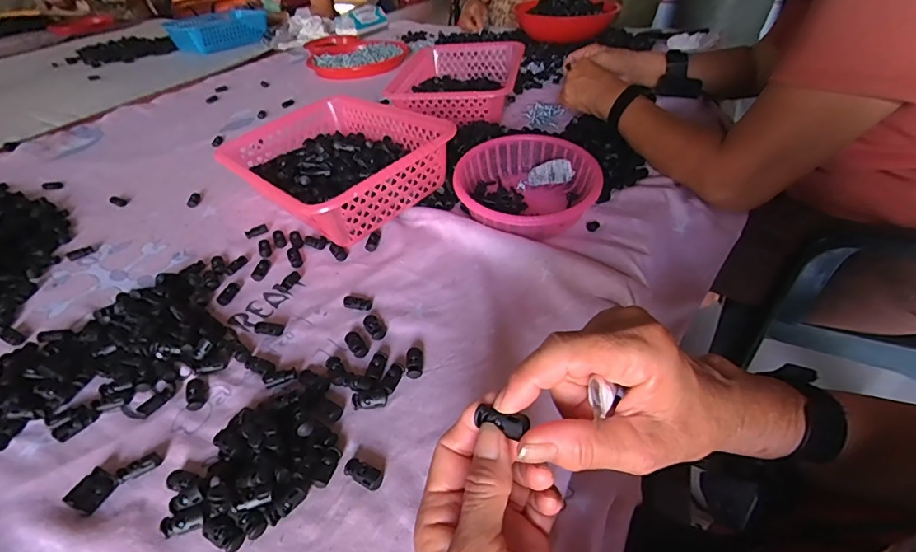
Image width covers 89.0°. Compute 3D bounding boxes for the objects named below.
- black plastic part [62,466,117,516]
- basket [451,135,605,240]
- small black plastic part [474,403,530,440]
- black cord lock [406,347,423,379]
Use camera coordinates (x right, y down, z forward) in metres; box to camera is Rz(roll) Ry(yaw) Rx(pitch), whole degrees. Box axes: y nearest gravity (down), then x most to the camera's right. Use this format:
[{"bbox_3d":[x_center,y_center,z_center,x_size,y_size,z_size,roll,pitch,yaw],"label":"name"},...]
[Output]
[{"bbox_3d":[-0.263,0.155,0.336,0.025,0.009,0.026,15,43,20],"label":"black plastic part"},{"bbox_3d":[0.080,-0.108,0.569,0.161,0.063,0.157,-2,40,2],"label":"basket"},{"bbox_3d":[0.023,0.073,0.236,0.026,0.008,0.010,12,42,31],"label":"small black plastic part"},{"bbox_3d":[-0.038,0.076,0.408,0.014,0.008,0.028,-5,40,-2],"label":"black cord lock"}]

